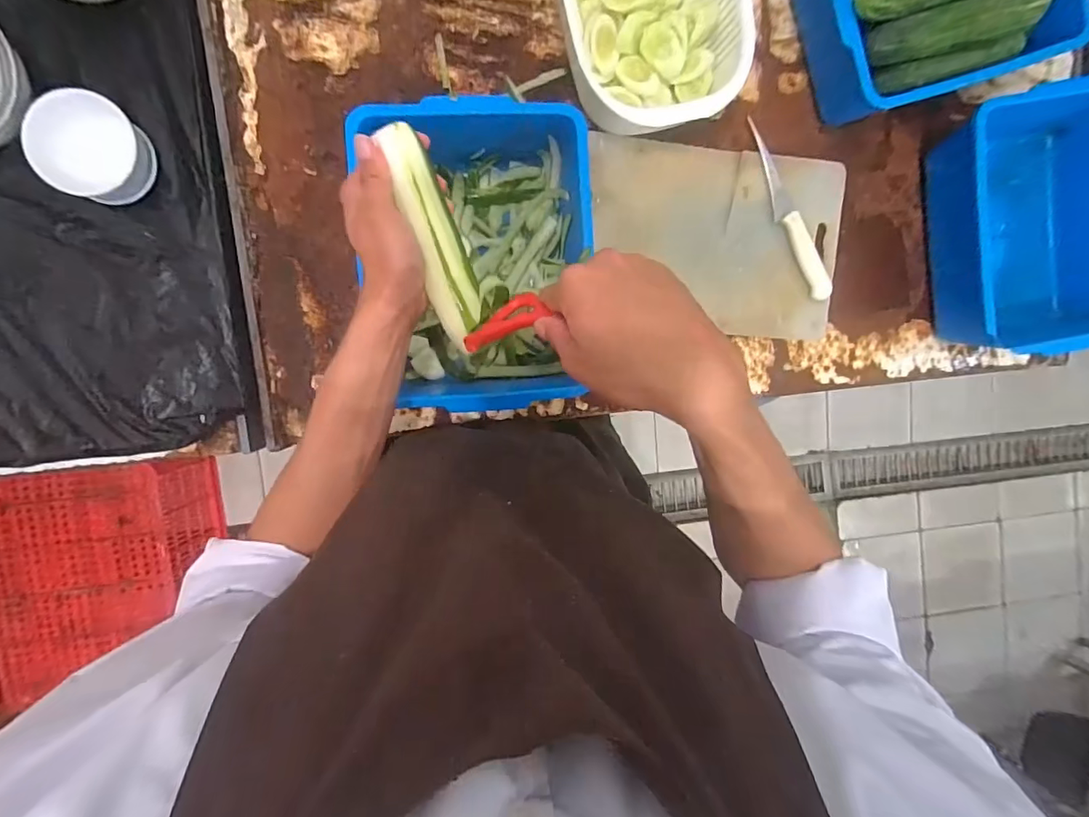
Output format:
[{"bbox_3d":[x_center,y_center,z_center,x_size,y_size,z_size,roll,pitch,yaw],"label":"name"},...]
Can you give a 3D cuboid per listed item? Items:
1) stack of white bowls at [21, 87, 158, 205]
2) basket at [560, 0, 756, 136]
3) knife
[{"bbox_3d":[-0.459,-0.262,0.491,0.085,0.070,0.093,11,93,-7],"label":"stack of white bowls"},{"bbox_3d":[0.111,-0.435,0.533,0.187,0.097,0.243,-23,96,-4],"label":"basket"},{"bbox_3d":[0.311,-0.248,0.605,0.031,0.012,0.234,-28,98,-3],"label":"knife"}]

